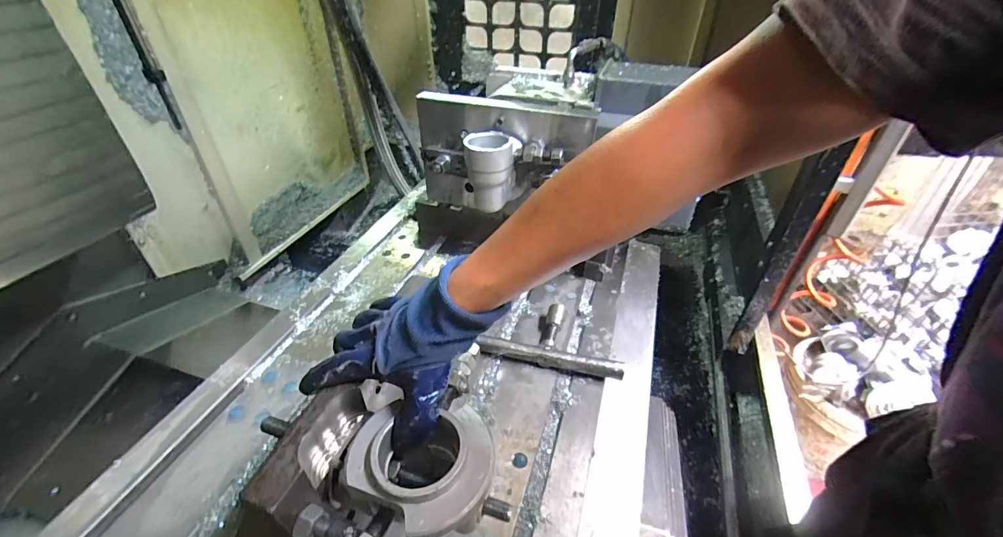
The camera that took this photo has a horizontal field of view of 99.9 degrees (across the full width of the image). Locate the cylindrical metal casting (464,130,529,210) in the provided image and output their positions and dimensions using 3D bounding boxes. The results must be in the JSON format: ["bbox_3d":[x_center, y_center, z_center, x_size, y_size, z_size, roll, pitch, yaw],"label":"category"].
[{"bbox_3d":[-0.012,-0.153,0.663,0.090,0.103,0.070,-3,38,-5],"label":"cylindrical metal casting"}]

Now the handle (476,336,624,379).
[{"bbox_3d":[0.073,0.133,0.636,0.211,0.018,0.023,10,39,11],"label":"handle"}]

